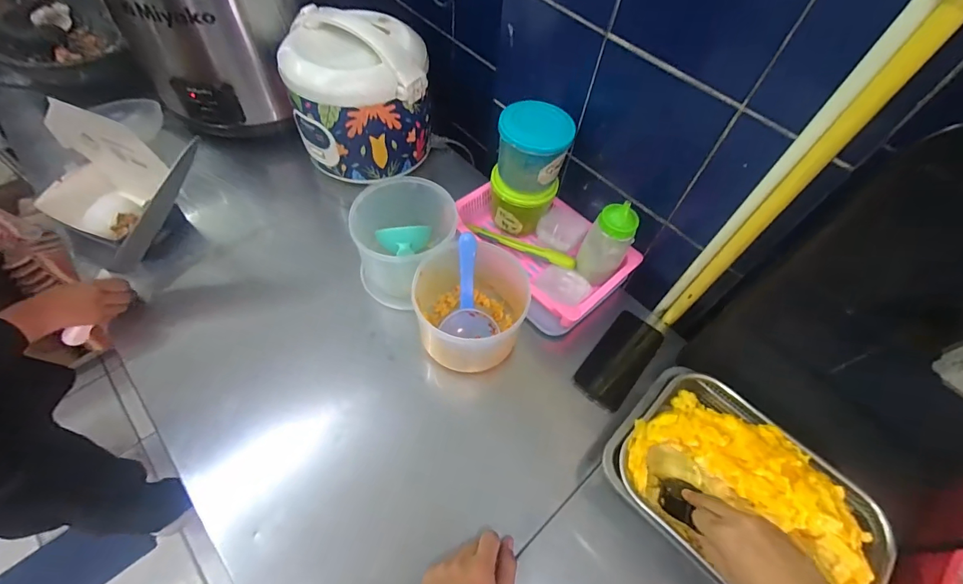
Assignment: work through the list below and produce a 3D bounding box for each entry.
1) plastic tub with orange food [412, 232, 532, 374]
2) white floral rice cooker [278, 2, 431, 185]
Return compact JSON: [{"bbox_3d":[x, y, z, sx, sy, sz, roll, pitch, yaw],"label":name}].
[{"bbox_3d":[-0.019,0.013,0.639,0.158,0.130,0.174,0,58,-5],"label":"plastic tub with orange food"},{"bbox_3d":[-0.218,-0.355,0.775,0.230,0.208,0.194,-7,59,-9],"label":"white floral rice cooker"}]

